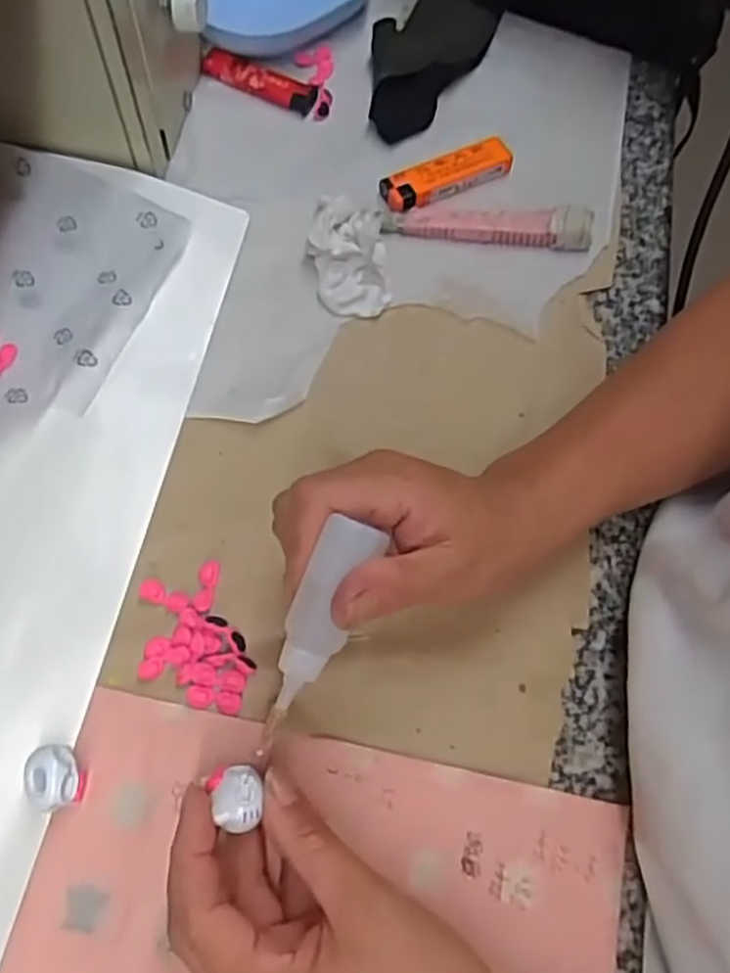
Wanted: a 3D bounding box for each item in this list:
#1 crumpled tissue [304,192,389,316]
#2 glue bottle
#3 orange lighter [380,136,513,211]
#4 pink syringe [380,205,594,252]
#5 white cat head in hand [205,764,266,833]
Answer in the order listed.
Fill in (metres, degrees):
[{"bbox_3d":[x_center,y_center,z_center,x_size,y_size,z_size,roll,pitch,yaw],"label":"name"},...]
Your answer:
[{"bbox_3d":[-0.009,-0.129,0.432,0.041,0.026,0.062,-5,68,-5],"label":"crumpled tissue"},{"bbox_3d":[-0.018,0.055,0.295,0.022,0.025,0.090,22,95,6],"label":"glue bottle"},{"bbox_3d":[0.050,-0.190,0.467,0.080,0.013,0.025,-24,71,-12],"label":"orange lighter"},{"bbox_3d":[0.072,-0.154,0.450,0.121,0.014,0.021,5,67,-1],"label":"pink syringe"},{"bbox_3d":[-0.050,0.119,0.297,0.020,0.010,0.022,0,68,-3],"label":"white cat head in hand"}]

